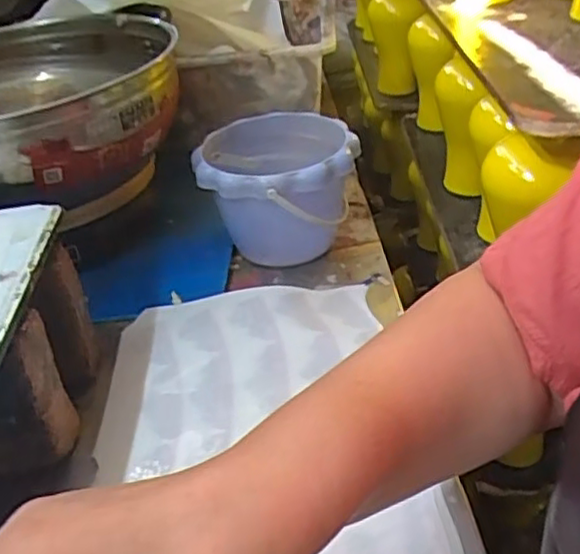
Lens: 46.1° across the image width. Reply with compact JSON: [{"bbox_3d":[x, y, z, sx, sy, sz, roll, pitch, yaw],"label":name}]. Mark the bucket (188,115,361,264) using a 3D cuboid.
[{"bbox_3d":[-0.010,-0.086,0.695,0.154,0.116,0.157,-3,34,2],"label":"bucket"}]

